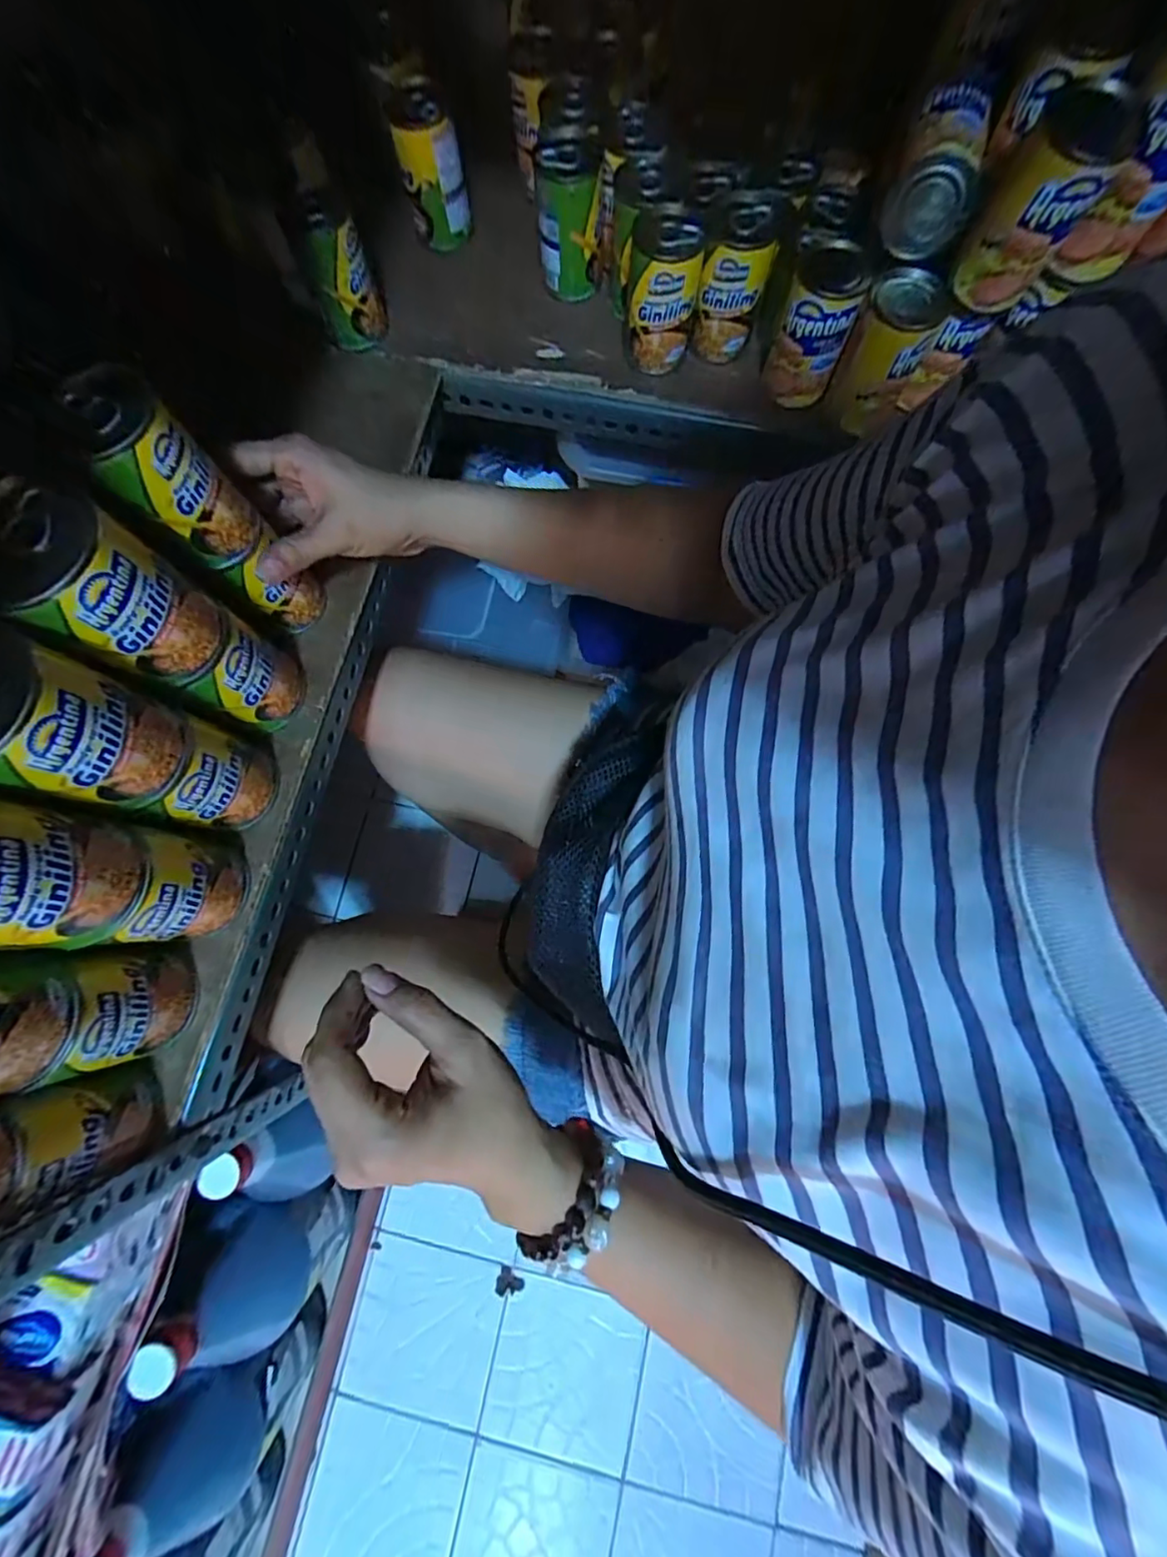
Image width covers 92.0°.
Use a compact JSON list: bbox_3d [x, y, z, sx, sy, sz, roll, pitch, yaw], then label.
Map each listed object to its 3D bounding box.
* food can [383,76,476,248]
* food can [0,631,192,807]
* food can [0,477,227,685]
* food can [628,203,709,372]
[{"bbox_3d":[-0.128,-0.513,0.470,0.050,0.086,0.054,0,78,1],"label":"food can"},{"bbox_3d":[-0.246,-0.024,0.265,0.057,0.089,0.060,0,78,1],"label":"food can"},{"bbox_3d":[-0.235,-0.091,0.278,0.057,0.085,0.058,0,78,1],"label":"food can"},{"bbox_3d":[0.060,-0.369,0.430,0.050,0.084,0.054,0,78,1],"label":"food can"}]

